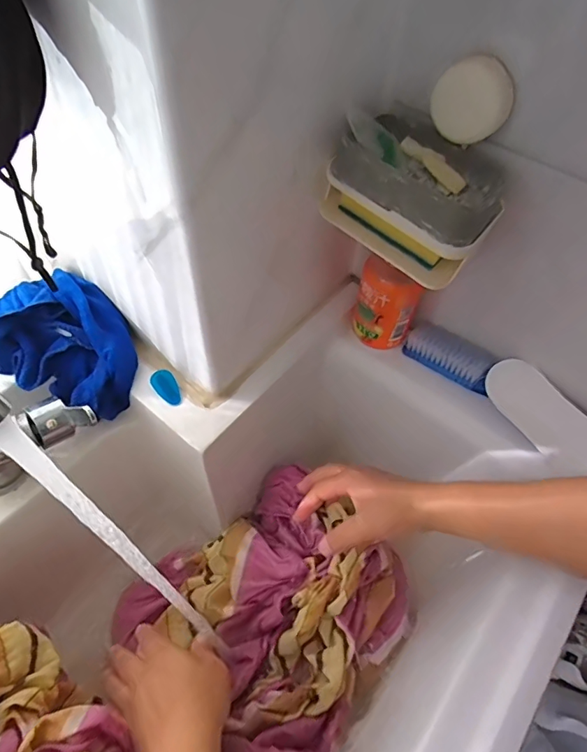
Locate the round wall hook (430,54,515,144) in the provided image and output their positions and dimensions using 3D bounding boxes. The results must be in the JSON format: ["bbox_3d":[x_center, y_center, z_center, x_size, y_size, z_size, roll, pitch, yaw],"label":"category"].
[{"bbox_3d":[0.134,-0.208,0.360,0.057,0.052,0.016,22,57,11],"label":"round wall hook"}]

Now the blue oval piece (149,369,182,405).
[{"bbox_3d":[-0.123,0.011,0.467,0.021,0.007,0.040,-37,65,-25],"label":"blue oval piece"}]

